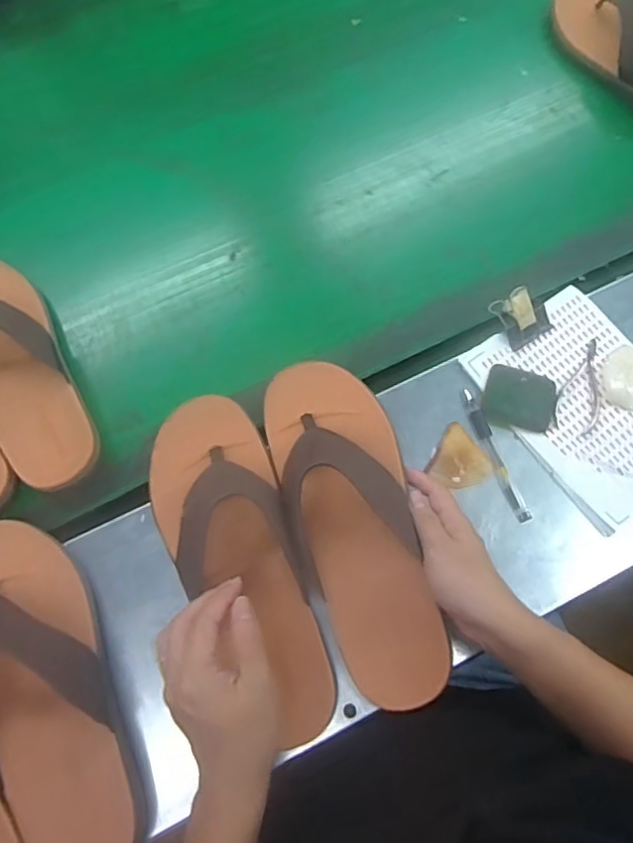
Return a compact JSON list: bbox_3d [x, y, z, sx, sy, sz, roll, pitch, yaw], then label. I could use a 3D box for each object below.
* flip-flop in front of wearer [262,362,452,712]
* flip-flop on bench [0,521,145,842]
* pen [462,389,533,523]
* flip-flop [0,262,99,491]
[{"bbox_3d":[0.032,0.080,0.489,0.104,0.051,0.285,-16,70,-5],"label":"flip-flop in front of wearer"},{"bbox_3d":[-0.216,0.207,0.460,0.103,0.073,0.280,-25,72,-8],"label":"flip-flop on bench"},{"bbox_3d":[0.167,0.030,0.552,0.015,0.008,0.133,-19,72,-6],"label":"pen"},{"bbox_3d":[-0.305,-0.068,0.576,0.103,0.056,0.288,-33,74,-10],"label":"flip-flop"}]

